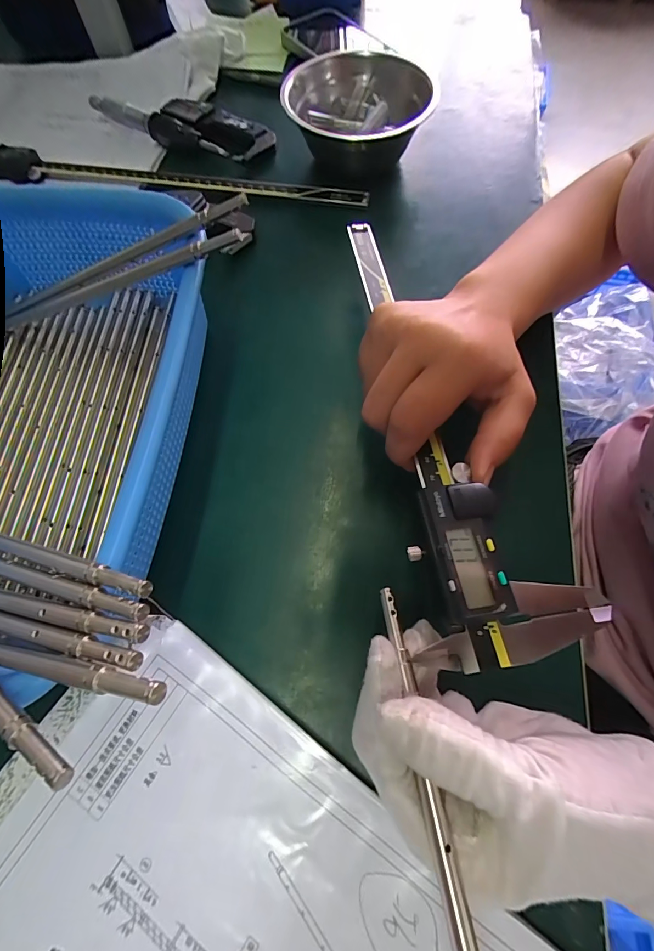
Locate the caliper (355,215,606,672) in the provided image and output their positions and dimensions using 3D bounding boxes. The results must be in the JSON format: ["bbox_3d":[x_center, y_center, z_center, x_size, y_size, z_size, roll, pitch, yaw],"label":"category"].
[{"bbox_3d":[0.054,-0.049,0.206,0.061,0.012,0.272,-9,63,-3],"label":"caliper"}]

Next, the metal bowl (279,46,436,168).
[{"bbox_3d":[0.027,-0.312,0.331,0.120,0.048,0.120,0,68,0],"label":"metal bowl"}]

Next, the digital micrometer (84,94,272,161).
[{"bbox_3d":[-0.137,-0.332,0.357,0.173,0.014,0.046,15,87,1],"label":"digital micrometer"}]

